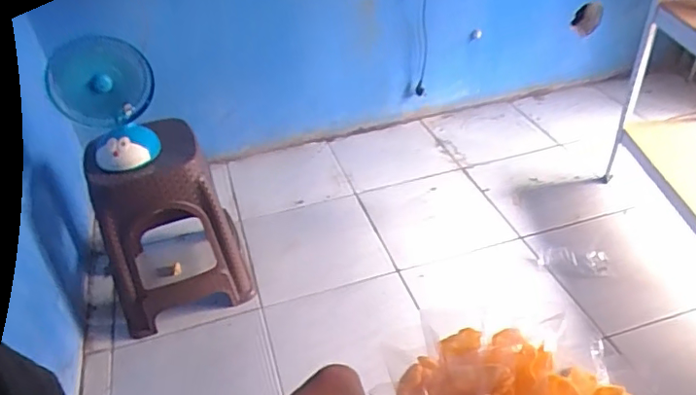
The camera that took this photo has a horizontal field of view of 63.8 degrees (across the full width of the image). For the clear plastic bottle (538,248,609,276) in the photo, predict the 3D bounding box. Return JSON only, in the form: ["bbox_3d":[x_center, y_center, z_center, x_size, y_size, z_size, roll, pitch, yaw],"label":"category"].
[{"bbox_3d":[0.659,0.193,1.634,0.196,0.070,0.075,1,38,7],"label":"clear plastic bottle"}]

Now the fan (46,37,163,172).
[{"bbox_3d":[-0.557,-0.217,1.307,0.225,0.294,0.129,-21,41,-20],"label":"fan"}]

